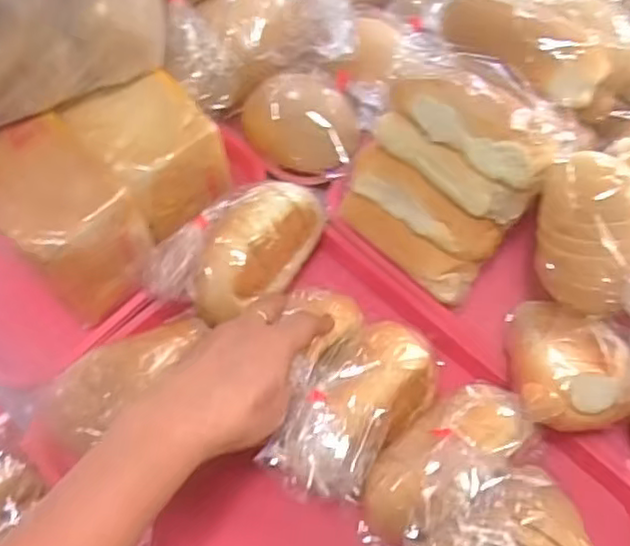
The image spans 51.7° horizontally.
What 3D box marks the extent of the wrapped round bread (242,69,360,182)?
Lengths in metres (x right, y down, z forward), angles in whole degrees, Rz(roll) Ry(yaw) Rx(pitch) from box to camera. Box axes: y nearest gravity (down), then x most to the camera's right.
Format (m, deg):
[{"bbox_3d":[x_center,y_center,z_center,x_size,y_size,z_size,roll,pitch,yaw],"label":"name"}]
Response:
[{"bbox_3d":[-0.012,-0.136,0.603,0.102,0.051,0.096,-2,59,3],"label":"wrapped round bread"}]

